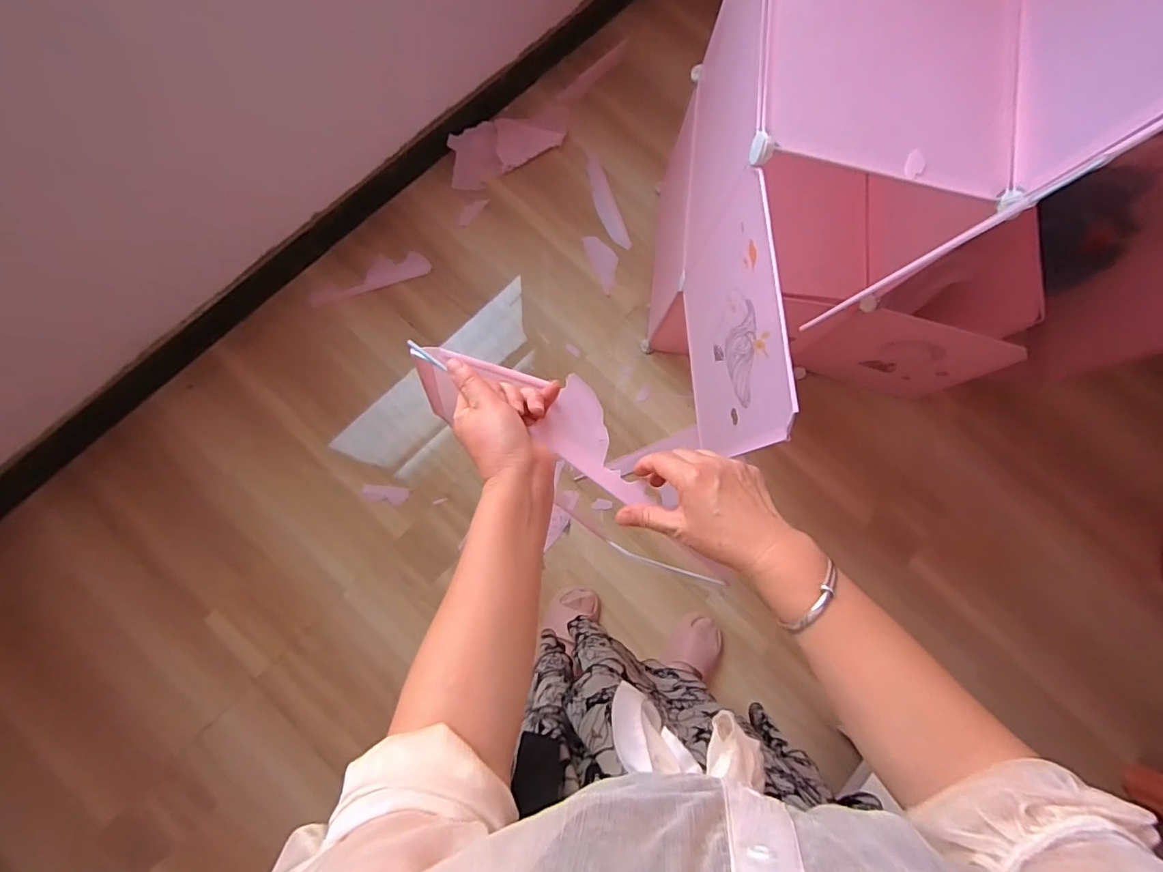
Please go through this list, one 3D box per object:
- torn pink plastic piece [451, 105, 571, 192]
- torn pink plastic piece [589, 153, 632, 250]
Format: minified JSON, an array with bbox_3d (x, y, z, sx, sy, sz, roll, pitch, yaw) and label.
[{"bbox_3d":[-0.192,-0.794,1.349,0.368,0.026,0.148,-34,83,-11],"label":"torn pink plastic piece"},{"bbox_3d":[0.064,-0.633,1.367,0.056,0.012,0.284,-17,80,-9],"label":"torn pink plastic piece"}]

